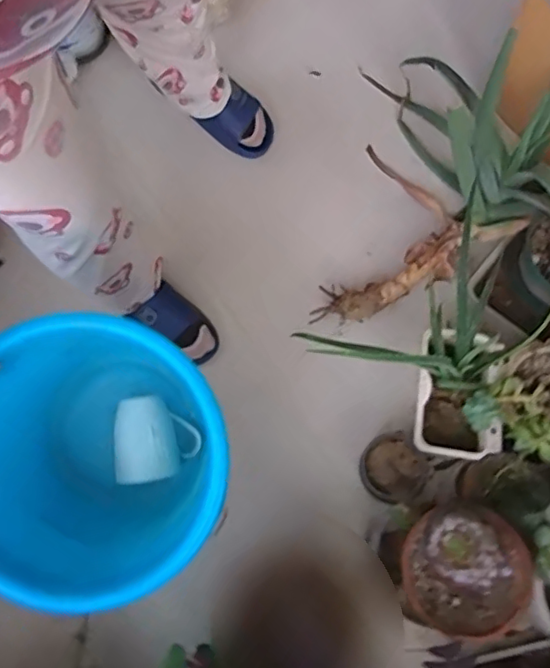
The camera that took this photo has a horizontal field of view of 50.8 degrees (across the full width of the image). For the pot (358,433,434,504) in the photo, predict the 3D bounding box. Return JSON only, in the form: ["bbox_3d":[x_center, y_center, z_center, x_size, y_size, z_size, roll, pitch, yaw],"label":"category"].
[{"bbox_3d":[0.204,0.228,0.983,0.110,0.085,0.108,0,72,1],"label":"pot"}]

